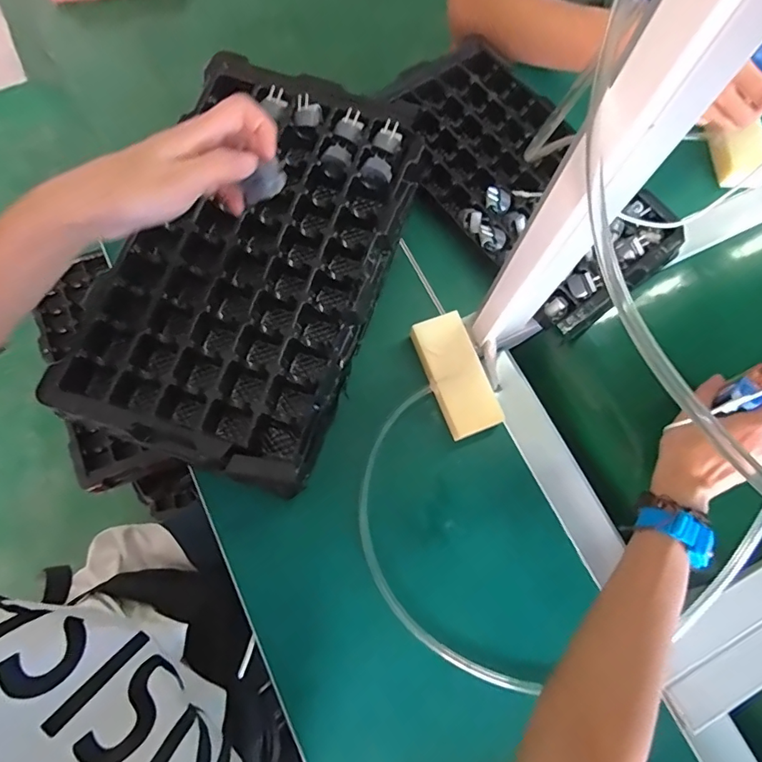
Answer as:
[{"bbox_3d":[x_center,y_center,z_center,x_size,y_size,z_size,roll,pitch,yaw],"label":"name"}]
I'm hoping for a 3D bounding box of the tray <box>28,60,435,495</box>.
[{"bbox_3d":[-0.105,-0.102,0.426,0.194,0.068,0.343,18,73,3],"label":"tray"}]

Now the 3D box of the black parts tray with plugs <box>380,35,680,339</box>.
[{"bbox_3d":[0.151,-0.233,0.550,0.200,0.029,0.360,-37,78,-12],"label":"black parts tray with plugs"}]

